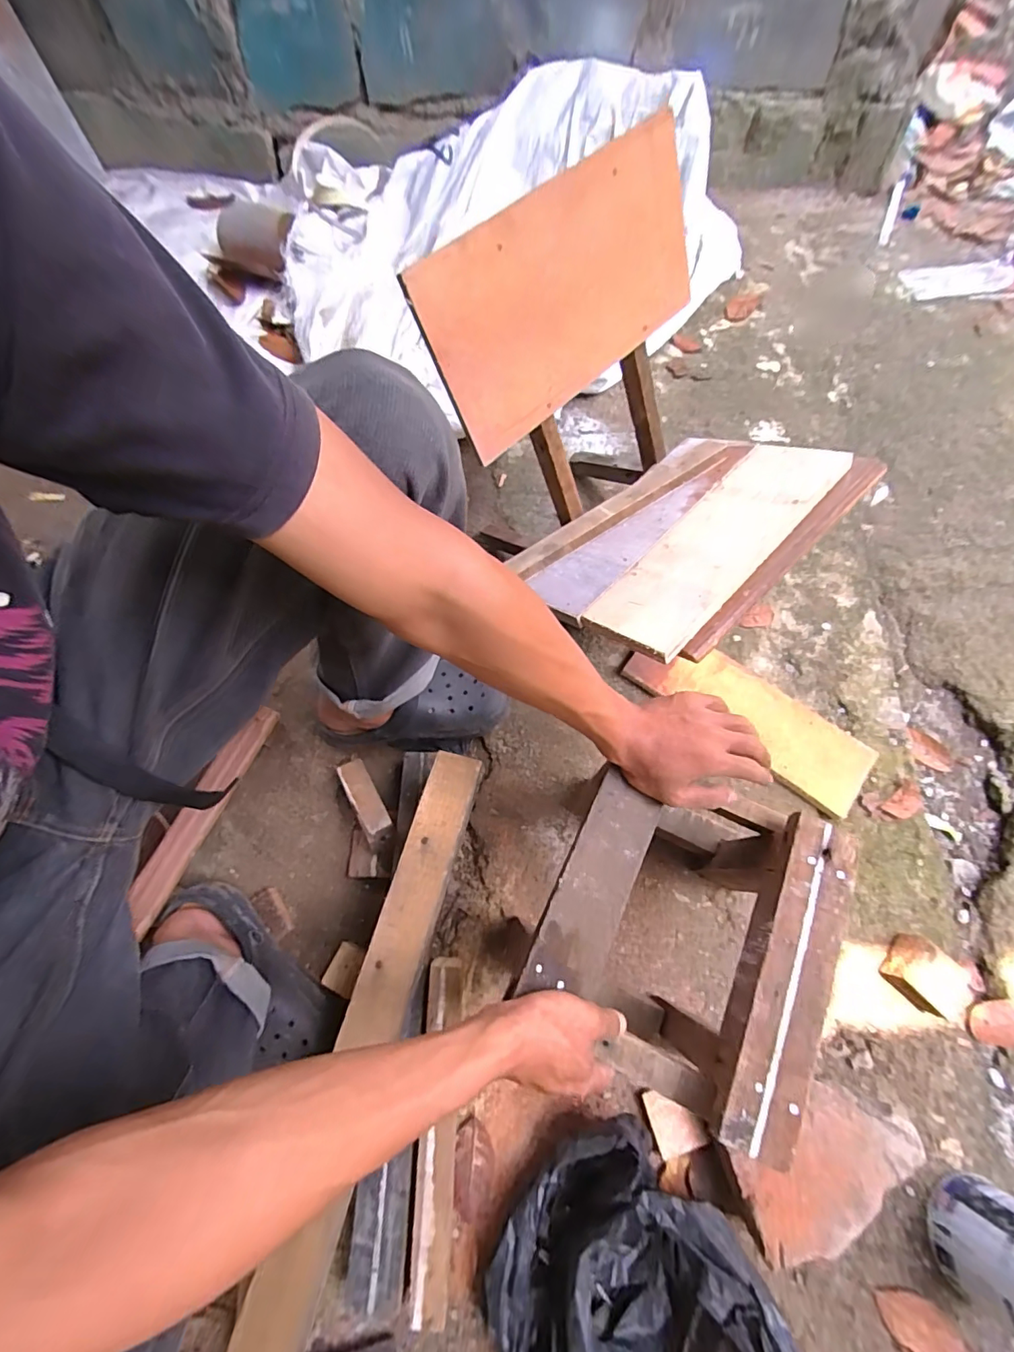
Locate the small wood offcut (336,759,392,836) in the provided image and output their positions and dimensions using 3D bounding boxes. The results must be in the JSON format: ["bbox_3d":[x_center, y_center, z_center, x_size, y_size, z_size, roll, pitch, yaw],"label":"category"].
[{"bbox_3d":[-0.192,0.158,0.685,0.035,0.021,0.116,-32,54,-12],"label":"small wood offcut"}]

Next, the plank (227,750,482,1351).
[{"bbox_3d":[-0.131,0.335,0.514,0.059,0.031,0.532,16,70,5],"label":"plank"}]

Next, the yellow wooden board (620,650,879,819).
[{"bbox_3d":[0.345,0.053,0.738,0.346,0.026,0.116,36,73,12],"label":"yellow wooden board"}]

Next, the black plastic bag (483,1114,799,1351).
[{"bbox_3d":[0.111,0.600,0.486,0.227,0.126,0.229,42,75,14],"label":"black plastic bag"}]

